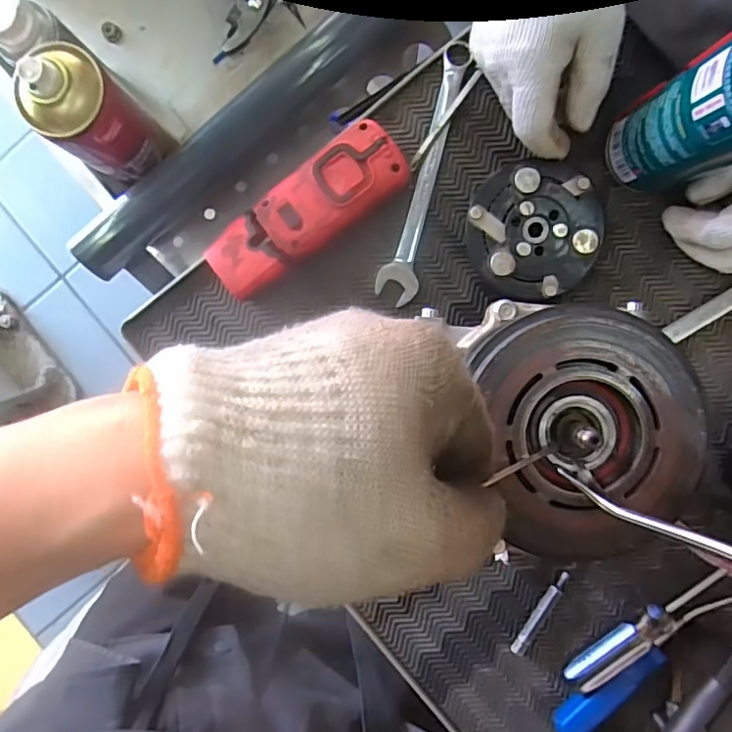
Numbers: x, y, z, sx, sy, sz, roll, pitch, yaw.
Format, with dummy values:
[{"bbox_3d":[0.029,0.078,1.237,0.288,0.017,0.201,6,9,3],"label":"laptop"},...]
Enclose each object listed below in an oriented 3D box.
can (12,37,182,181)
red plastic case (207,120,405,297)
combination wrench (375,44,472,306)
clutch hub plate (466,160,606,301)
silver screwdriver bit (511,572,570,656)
[{"bbox_3d":[-0.203,-0.186,0.423,0.062,0.145,0.063,36,93,1],"label":"can"},{"bbox_3d":[-0.045,-0.116,0.420,0.160,0.024,0.058,-37,90,3],"label":"red plastic case"},{"bbox_3d":[0.047,-0.146,0.429,0.029,0.016,0.197,16,92,1],"label":"combination wrench"},{"bbox_3d":[0.126,-0.100,0.415,0.096,0.024,0.096,0,92,2],"label":"clutch hub plate"},{"bbox_3d":[0.138,0.195,0.440,0.011,0.007,0.073,32,93,1],"label":"silver screwdriver bit"}]

